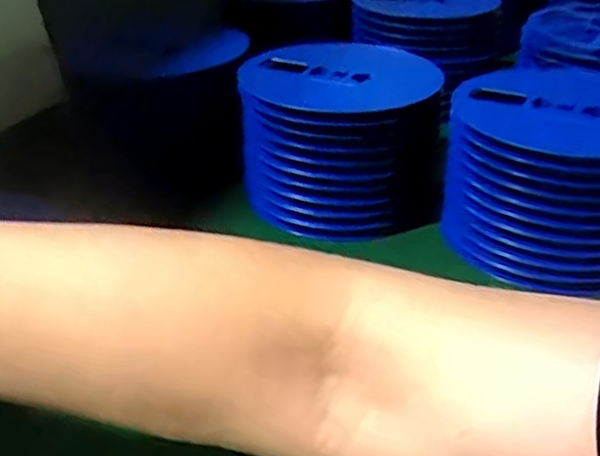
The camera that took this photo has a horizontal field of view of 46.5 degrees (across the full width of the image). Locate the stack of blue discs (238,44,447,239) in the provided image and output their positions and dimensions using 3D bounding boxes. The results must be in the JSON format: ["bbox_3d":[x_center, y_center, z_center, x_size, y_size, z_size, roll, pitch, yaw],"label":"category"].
[{"bbox_3d":[0.037,-0.084,0.622,0.171,0.123,0.163,-2,29,-8],"label":"stack of blue discs"}]

